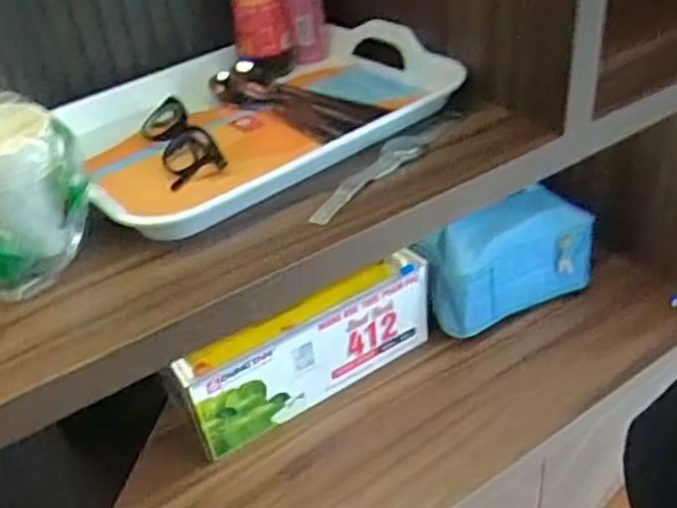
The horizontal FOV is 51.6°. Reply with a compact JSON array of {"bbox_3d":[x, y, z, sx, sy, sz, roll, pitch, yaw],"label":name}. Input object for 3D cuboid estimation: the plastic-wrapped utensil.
[{"bbox_3d":[0.041,-0.079,0.594,0.030,0.007,0.194,19,43,32],"label":"plastic-wrapped utensil"}]

